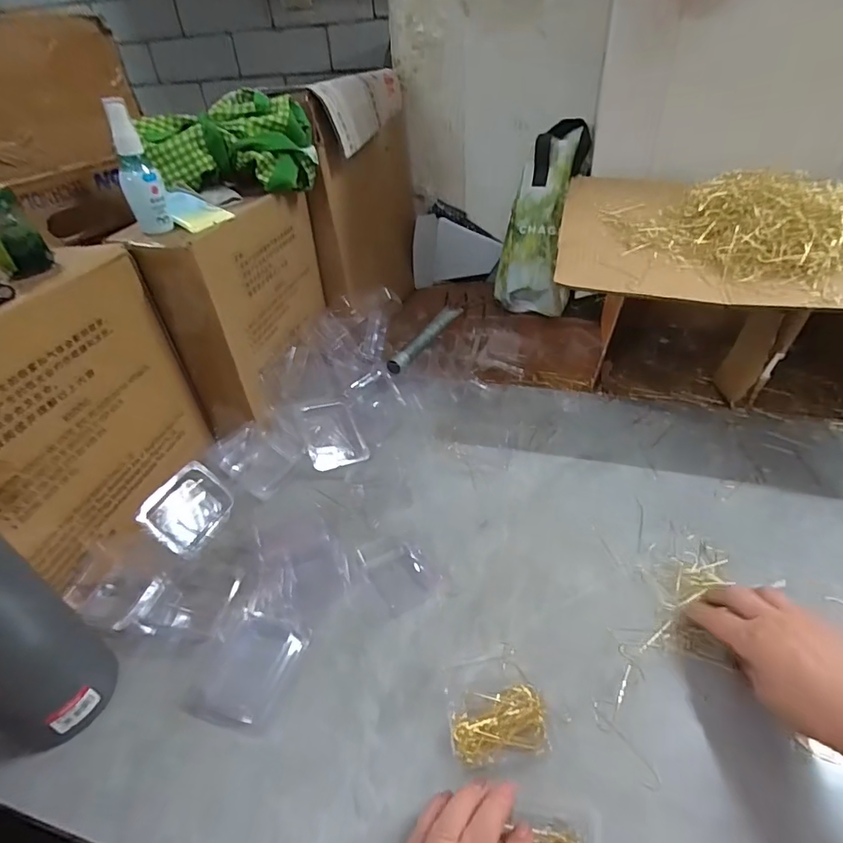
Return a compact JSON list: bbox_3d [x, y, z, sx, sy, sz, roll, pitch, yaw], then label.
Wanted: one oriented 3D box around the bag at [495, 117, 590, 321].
[{"bbox_3d":[0.217,-0.353,0.849,0.127,0.323,0.078,18,18,24],"label":"bag"}]

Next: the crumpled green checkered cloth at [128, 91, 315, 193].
[{"bbox_3d":[-0.235,-0.342,0.609,0.198,0.091,0.099,-14,39,-11],"label":"crumpled green checkered cloth"}]

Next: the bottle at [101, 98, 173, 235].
[{"bbox_3d":[-0.281,-0.248,0.482,0.036,0.115,0.032,-21,41,-19],"label":"bottle"}]

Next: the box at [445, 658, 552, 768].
[{"bbox_3d":[0.057,0.219,0.377,0.071,0.019,0.075,-6,39,-3],"label":"box"}]

